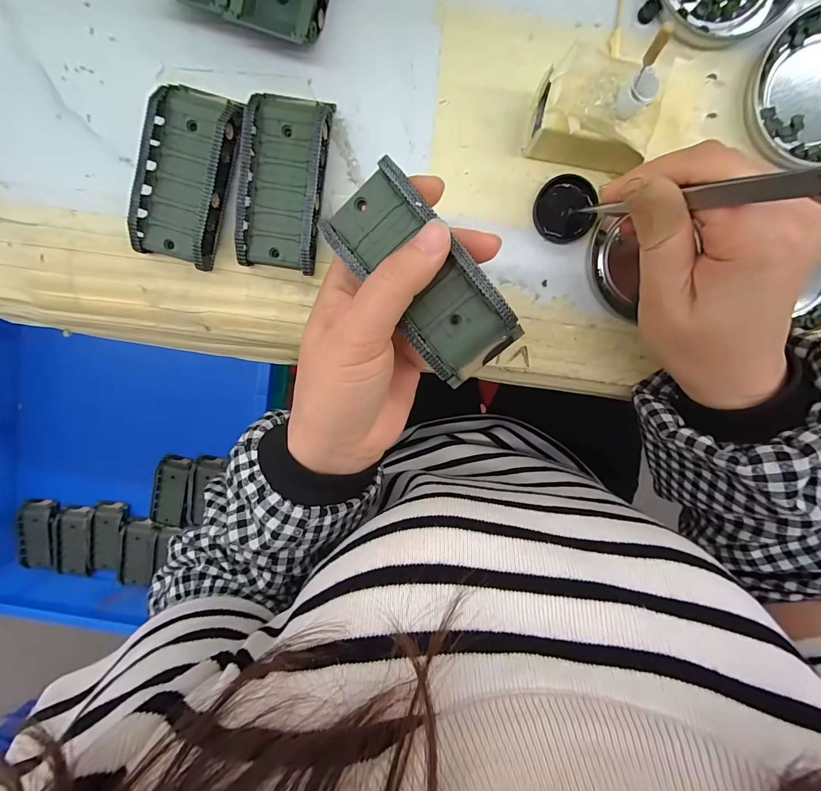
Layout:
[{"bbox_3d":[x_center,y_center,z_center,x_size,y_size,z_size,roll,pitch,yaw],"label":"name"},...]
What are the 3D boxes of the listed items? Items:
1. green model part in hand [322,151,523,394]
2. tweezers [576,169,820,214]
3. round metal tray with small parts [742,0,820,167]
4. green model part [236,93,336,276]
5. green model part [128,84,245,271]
[{"bbox_3d":[0.006,-0.051,0.164,0.042,0.020,0.096,-39,95,7],"label":"green model part in hand"},{"bbox_3d":[0.118,-0.082,0.153,0.011,0.123,0.007,36,99,-25],"label":"tweezers"},{"bbox_3d":[0.227,-0.170,0.203,0.078,0.009,0.076,0,99,2],"label":"round metal tray with small parts"},{"bbox_3d":[-0.071,-0.122,0.211,0.044,0.022,0.094,8,99,1],"label":"green model part"},{"bbox_3d":[-0.128,-0.126,0.211,0.046,0.021,0.093,16,99,-1],"label":"green model part"}]

